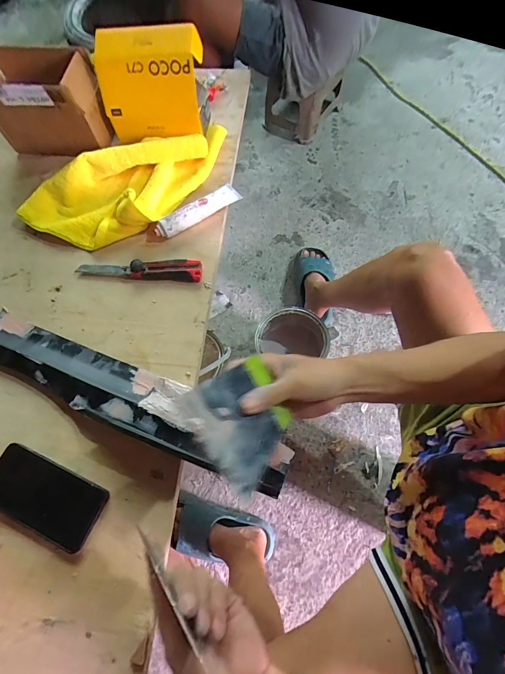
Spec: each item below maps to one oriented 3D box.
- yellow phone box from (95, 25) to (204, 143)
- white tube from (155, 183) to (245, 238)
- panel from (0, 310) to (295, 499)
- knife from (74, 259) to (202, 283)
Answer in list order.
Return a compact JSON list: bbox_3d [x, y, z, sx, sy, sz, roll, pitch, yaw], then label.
[{"bbox_3d":[-0.195,-0.477,0.616,0.196,0.171,0.038,2,38,6],"label":"yellow phone box"},{"bbox_3d":[-0.100,-0.234,0.597,0.170,0.034,0.033,-35,70,-11],"label":"white tube"},{"bbox_3d":[-0.338,0.027,0.499,0.684,0.039,0.088,20,70,11],"label":"panel"},{"bbox_3d":[-0.198,-0.119,0.561,0.219,0.025,0.037,3,67,4],"label":"knife"}]

